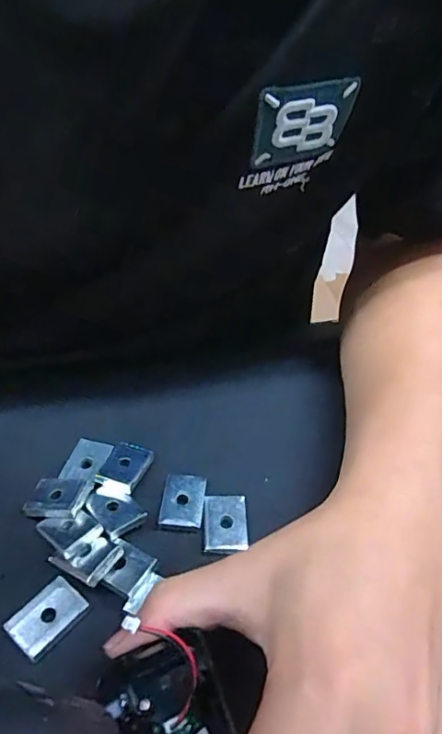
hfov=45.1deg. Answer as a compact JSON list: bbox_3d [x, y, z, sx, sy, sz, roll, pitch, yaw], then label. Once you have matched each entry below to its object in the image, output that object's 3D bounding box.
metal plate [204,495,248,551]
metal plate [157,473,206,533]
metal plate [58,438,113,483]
[{"bbox_3d":[0.002,0.073,0.252,0.020,0.004,0.028,1,43,-2],"label":"metal plate"},{"bbox_3d":[-0.019,0.066,0.259,0.020,0.005,0.029,6,43,3],"label":"metal plate"},{"bbox_3d":[-0.069,0.048,0.273,0.019,0.004,0.025,12,44,9],"label":"metal plate"}]

